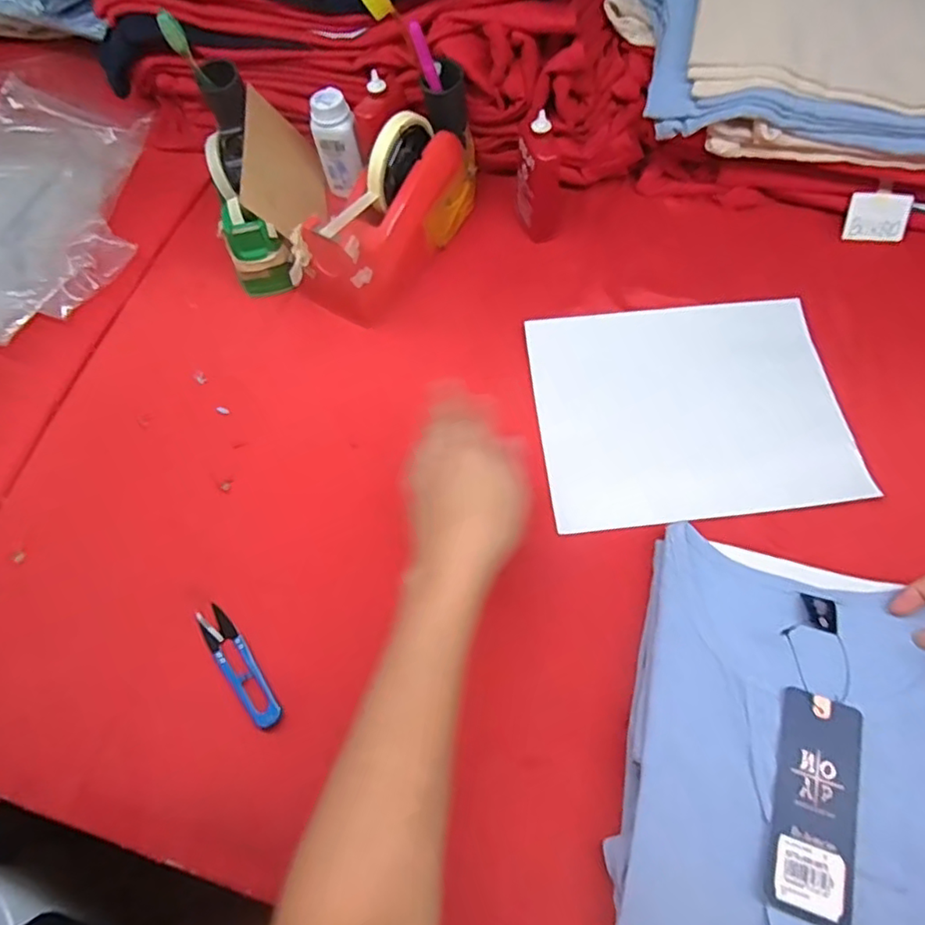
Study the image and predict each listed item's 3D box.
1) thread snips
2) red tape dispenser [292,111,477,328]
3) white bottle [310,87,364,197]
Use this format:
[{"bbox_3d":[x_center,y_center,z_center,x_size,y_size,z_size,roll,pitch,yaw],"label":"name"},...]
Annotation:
[{"bbox_3d":[-0.167,0.151,0.445,0.023,0.008,0.104,-37,66,-17],"label":"thread snips"},{"bbox_3d":[-0.061,-0.248,0.564,0.087,0.114,0.215,29,66,16],"label":"red tape dispenser"},{"bbox_3d":[-0.124,-0.313,0.595,0.039,0.093,0.035,-16,62,-7],"label":"white bottle"}]

